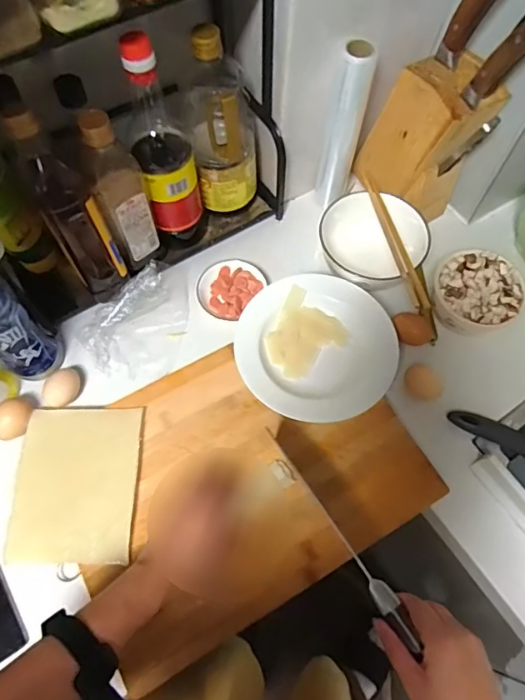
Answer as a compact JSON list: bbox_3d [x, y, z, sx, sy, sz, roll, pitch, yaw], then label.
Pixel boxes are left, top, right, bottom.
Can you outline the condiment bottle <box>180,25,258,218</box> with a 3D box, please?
[{"bbox_3d":[-0.053,-0.294,0.629,0.093,0.220,0.080,-4,65,-3],"label":"condiment bottle"}]

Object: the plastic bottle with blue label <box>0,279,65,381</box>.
[{"bbox_3d":[-0.303,-0.034,0.553,0.059,0.211,0.061,38,70,15],"label":"plastic bottle with blue label"}]

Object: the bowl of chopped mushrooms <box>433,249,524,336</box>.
[{"bbox_3d":[0.289,-0.076,0.655,0.113,0.065,0.112,0,65,-1],"label":"bowl of chopped mushrooms"}]

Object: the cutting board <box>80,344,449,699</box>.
[{"bbox_3d":[-0.028,0.146,0.580,0.392,0.023,0.303,-29,69,-14],"label":"cutting board"}]

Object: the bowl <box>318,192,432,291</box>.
[{"bbox_3d":[0.155,-0.150,0.681,0.147,0.065,0.133,21,66,8],"label":"bowl"}]

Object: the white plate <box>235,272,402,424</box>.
[{"bbox_3d":[0.070,-0.004,0.629,0.203,0.042,0.185,0,65,-1],"label":"white plate"}]

